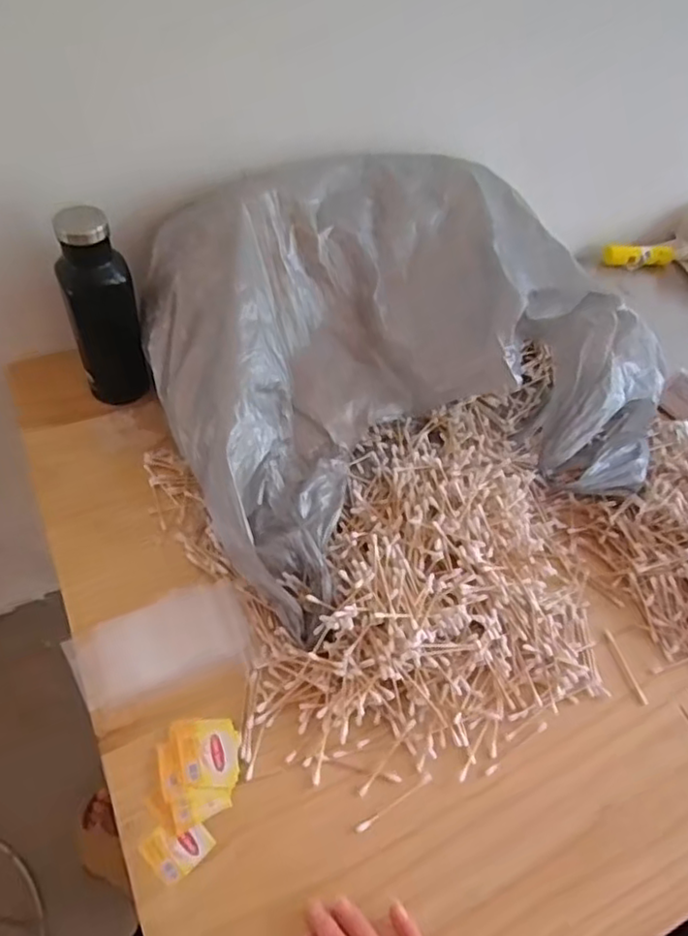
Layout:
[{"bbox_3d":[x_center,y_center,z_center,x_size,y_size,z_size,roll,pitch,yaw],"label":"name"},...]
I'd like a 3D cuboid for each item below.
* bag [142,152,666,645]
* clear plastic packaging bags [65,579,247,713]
[{"bbox_3d":[0.062,-0.129,0.698,0.496,0.191,0.436,-19,56,-18],"label":"bag"},{"bbox_3d":[-0.161,0.153,0.574,0.150,0.018,0.076,-17,56,-17],"label":"clear plastic packaging bags"}]

